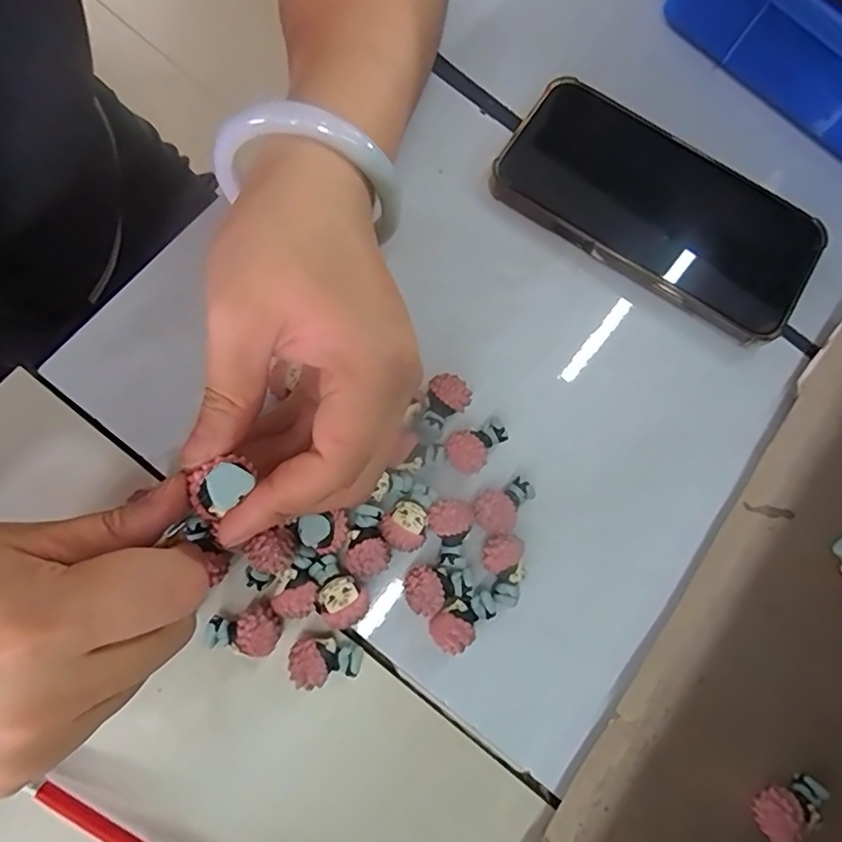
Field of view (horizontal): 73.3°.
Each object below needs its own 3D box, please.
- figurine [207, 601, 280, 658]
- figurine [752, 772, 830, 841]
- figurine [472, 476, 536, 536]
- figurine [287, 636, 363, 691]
[{"bbox_3d":[-0.072,0.086,0.229,0.028,0.018,0.019,-12,79,-9],"label":"figurine"},{"bbox_3d":[0.145,0.149,0.220,0.028,0.016,0.016,-19,76,-21],"label":"figurine"},{"bbox_3d":[0.037,0.037,0.250,0.029,0.015,0.019,-34,83,-12],"label":"figurine"},{"bbox_3d":[-0.039,0.099,0.230,0.028,0.018,0.019,12,76,-3],"label":"figurine"}]

